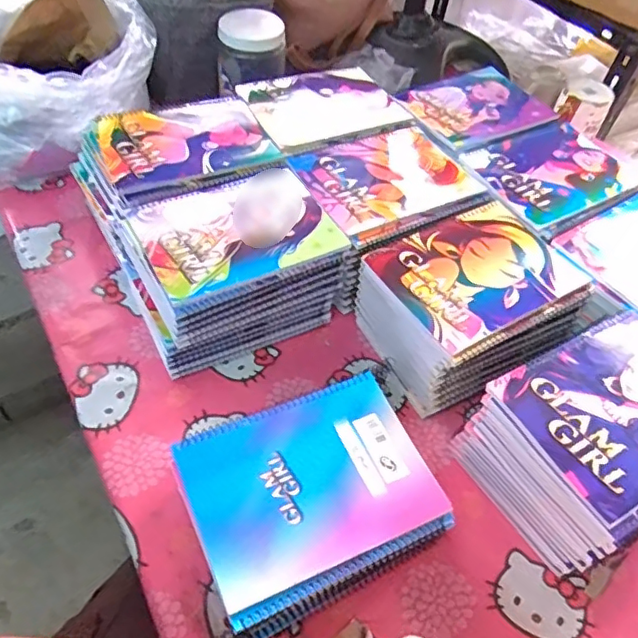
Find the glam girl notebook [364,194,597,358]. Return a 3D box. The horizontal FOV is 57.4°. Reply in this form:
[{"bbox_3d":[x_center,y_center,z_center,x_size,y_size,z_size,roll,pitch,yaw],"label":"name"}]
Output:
[{"bbox_3d":[0.174,-0.056,0.627,0.208,0.006,0.160,-25,57,-23],"label":"glam girl notebook"}]

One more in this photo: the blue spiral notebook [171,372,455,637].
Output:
[{"bbox_3d":[-0.004,0.145,0.500,0.198,0.015,0.164,-18,55,-19],"label":"blue spiral notebook"}]

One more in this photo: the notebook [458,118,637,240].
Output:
[{"bbox_3d":[0.309,-0.192,0.756,0.207,0.015,0.166,-25,57,-23],"label":"notebook"}]

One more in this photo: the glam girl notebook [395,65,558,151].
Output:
[{"bbox_3d":[0.227,-0.310,0.842,0.205,0.009,0.159,-24,57,-22],"label":"glam girl notebook"}]

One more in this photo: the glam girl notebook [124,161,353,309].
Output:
[{"bbox_3d":[-0.090,-0.101,0.629,0.199,0.016,0.157,-23,56,-22],"label":"glam girl notebook"}]

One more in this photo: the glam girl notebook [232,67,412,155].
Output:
[{"bbox_3d":[0.007,-0.294,0.801,0.204,0.019,0.148,-18,55,-19],"label":"glam girl notebook"}]

